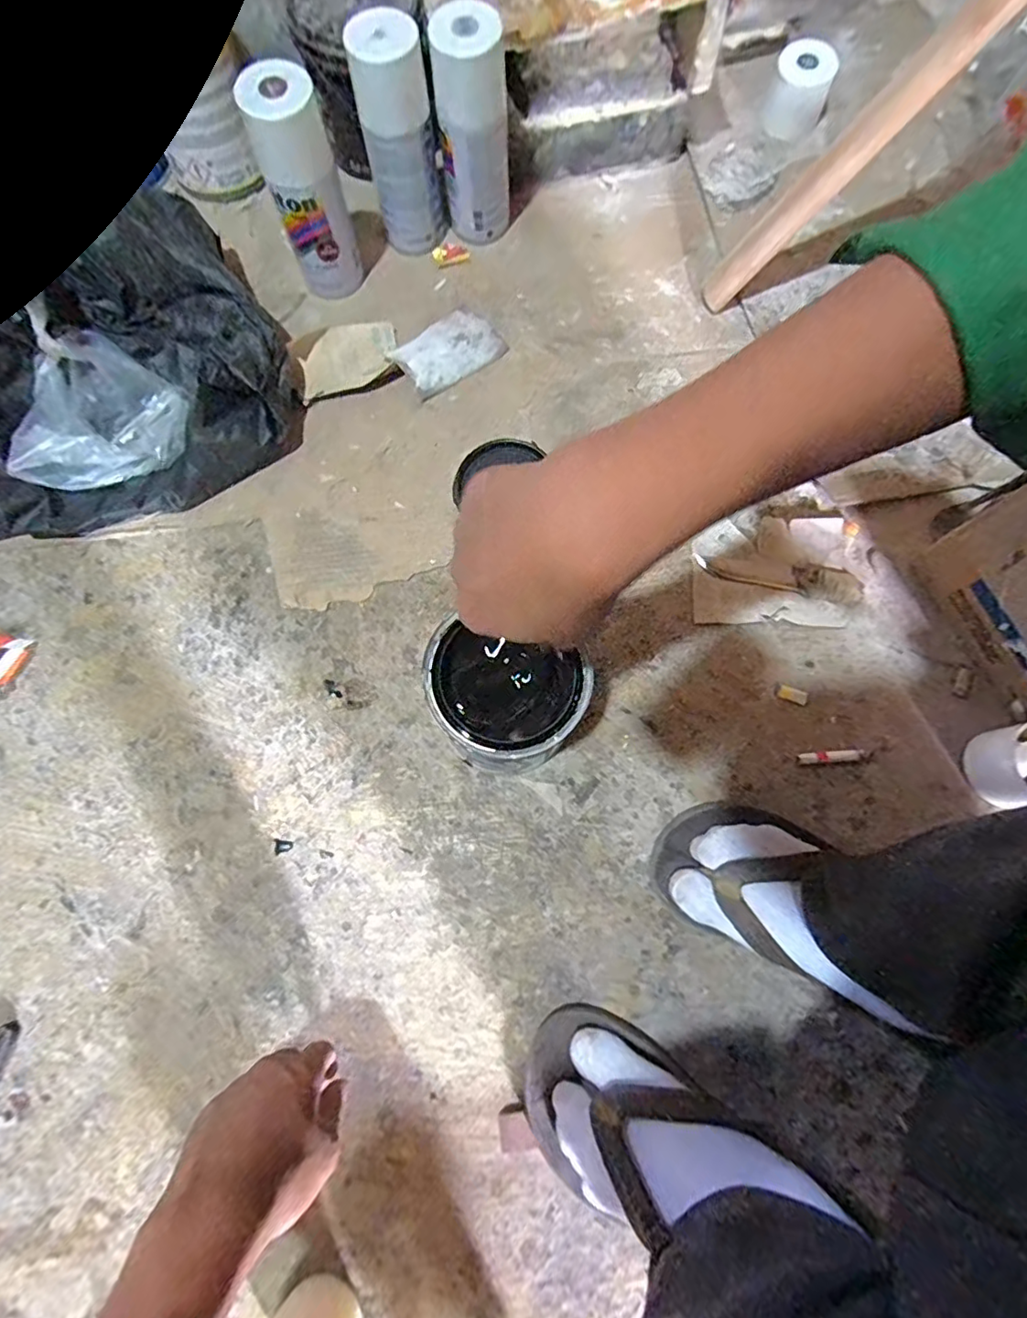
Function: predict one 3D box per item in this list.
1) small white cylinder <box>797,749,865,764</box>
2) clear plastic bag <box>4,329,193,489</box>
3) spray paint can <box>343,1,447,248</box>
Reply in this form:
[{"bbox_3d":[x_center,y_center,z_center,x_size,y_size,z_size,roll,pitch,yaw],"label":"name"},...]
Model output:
[{"bbox_3d":[0.268,0.082,0.477,0.054,0.008,0.008,-3,74,-1],"label":"small white cylinder"},{"bbox_3d":[-0.397,-0.250,0.554,0.154,0.042,0.172,-19,75,-5],"label":"clear plastic bag"},{"bbox_3d":[-0.108,-0.499,0.559,0.068,0.174,0.062,0,74,0],"label":"spray paint can"}]

